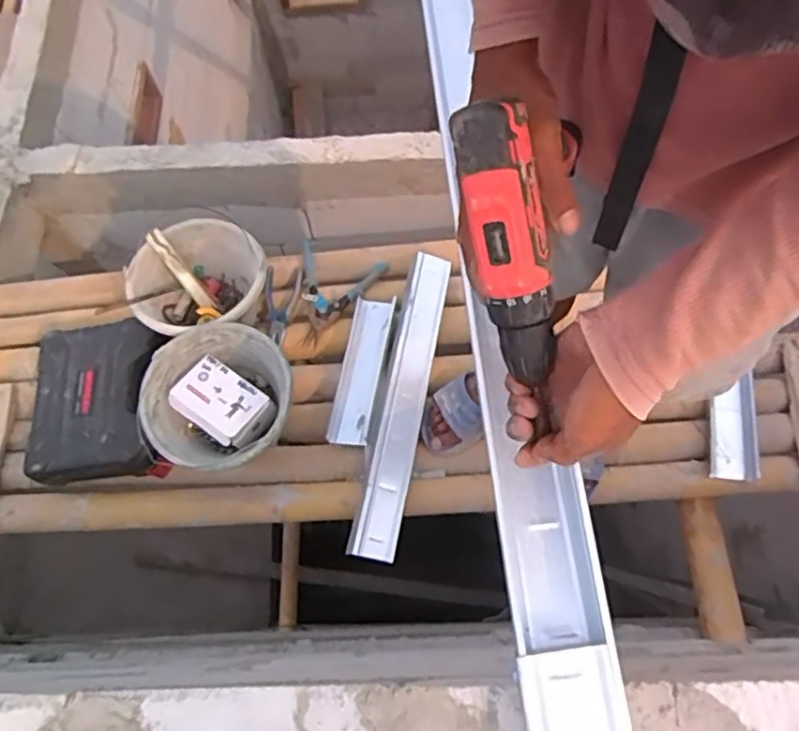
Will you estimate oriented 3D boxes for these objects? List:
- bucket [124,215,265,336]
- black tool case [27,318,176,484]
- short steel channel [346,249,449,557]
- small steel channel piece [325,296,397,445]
[{"bbox_3d":[-0.380,-0.152,1.234,0.241,0.176,0.224,-1,69,2],"label":"bucket"},{"bbox_3d":[-0.566,0.074,1.193,0.269,0.109,0.298,-5,68,0],"label":"black tool case"},{"bbox_3d":[0.005,0.055,1.170,0.078,0.034,0.588,10,69,6],"label":"short steel channel"},{"bbox_3d":[-0.074,0.003,1.229,0.079,0.031,0.301,10,69,6],"label":"small steel channel piece"}]

